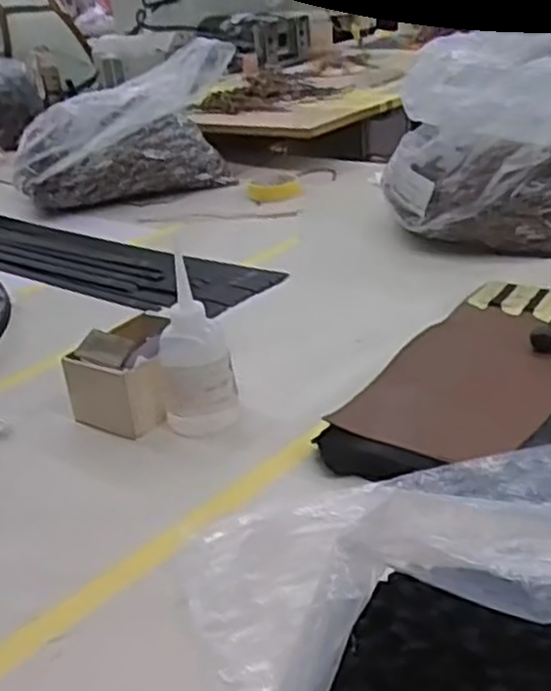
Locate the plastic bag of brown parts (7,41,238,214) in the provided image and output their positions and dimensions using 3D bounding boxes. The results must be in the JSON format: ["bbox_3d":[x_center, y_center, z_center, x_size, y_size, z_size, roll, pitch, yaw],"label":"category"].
[{"bbox_3d":[-0.246,-0.374,1.371,0.415,0.197,0.241,-9,27,-4],"label":"plastic bag of brown parts"}]

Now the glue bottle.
[{"bbox_3d":[-0.068,0.008,0.665,0.059,0.132,0.047,-20,30,-25],"label":"glue bottle"}]

